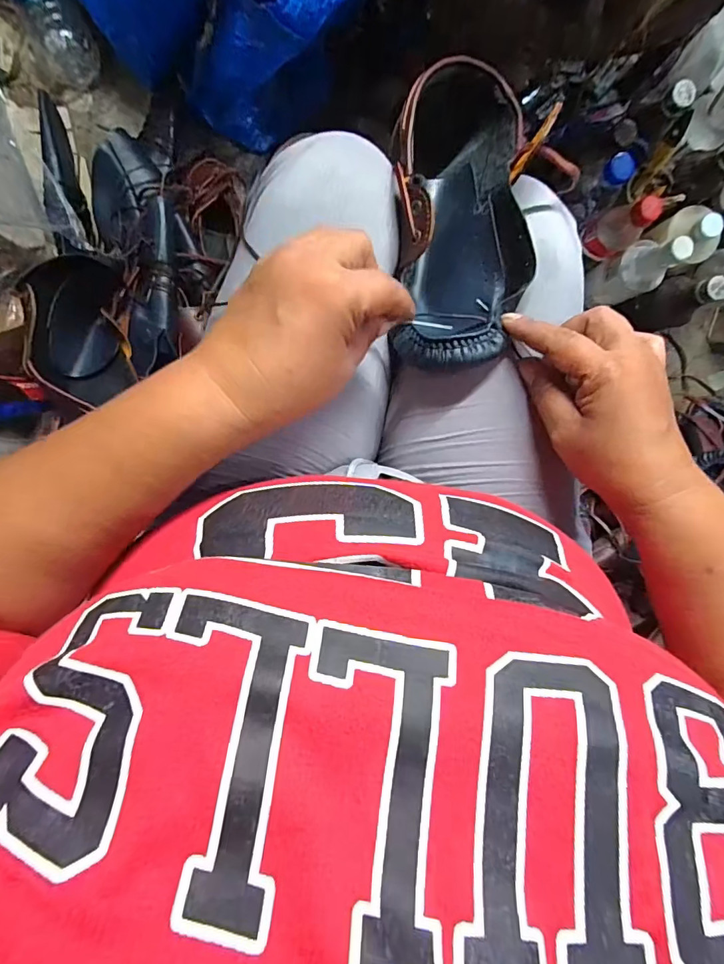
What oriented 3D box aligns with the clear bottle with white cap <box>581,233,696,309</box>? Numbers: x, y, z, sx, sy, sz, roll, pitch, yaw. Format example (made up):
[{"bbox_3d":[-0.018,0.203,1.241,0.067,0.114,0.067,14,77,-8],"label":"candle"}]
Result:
[{"bbox_3d":[0.384,-0.298,0.645,0.058,0.164,0.063,-23,98,0],"label":"clear bottle with white cap"}]

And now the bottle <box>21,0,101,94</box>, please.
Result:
[{"bbox_3d":[-0.443,-0.656,0.621,0.092,0.075,0.191,-27,98,1],"label":"bottle"}]

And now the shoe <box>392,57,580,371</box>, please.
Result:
[{"bbox_3d":[0.071,-0.183,0.305,0.090,0.064,0.213,0,86,-3],"label":"shoe"}]

